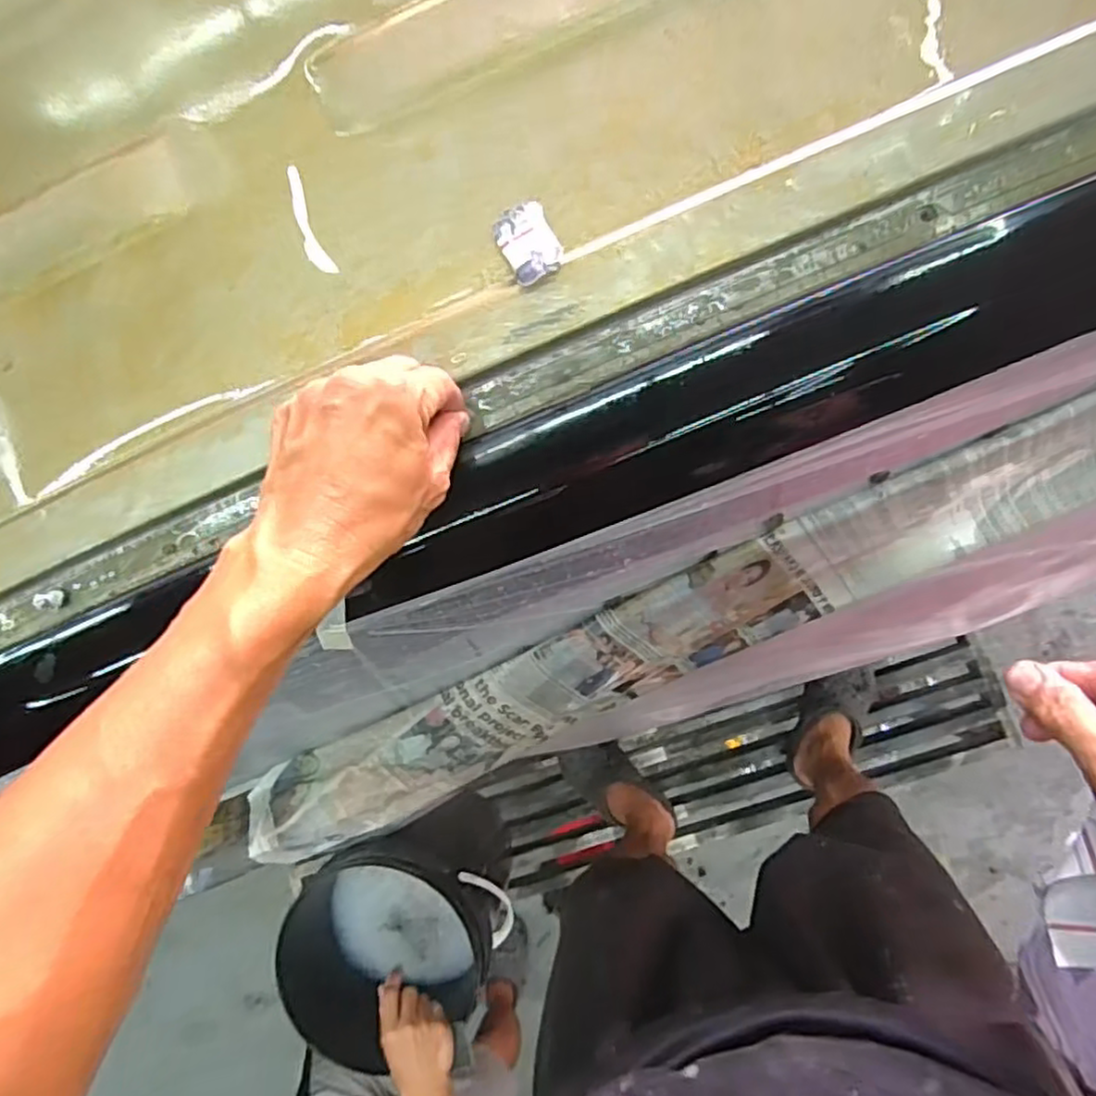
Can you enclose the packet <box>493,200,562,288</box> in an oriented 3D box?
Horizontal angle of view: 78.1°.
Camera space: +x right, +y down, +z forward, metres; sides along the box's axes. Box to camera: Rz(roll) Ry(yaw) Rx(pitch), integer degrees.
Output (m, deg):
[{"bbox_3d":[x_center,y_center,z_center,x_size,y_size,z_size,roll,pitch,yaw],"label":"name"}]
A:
[{"bbox_3d":[-0.011,-0.168,0.372,0.030,0.007,0.045,-24,86,8],"label":"packet"}]

